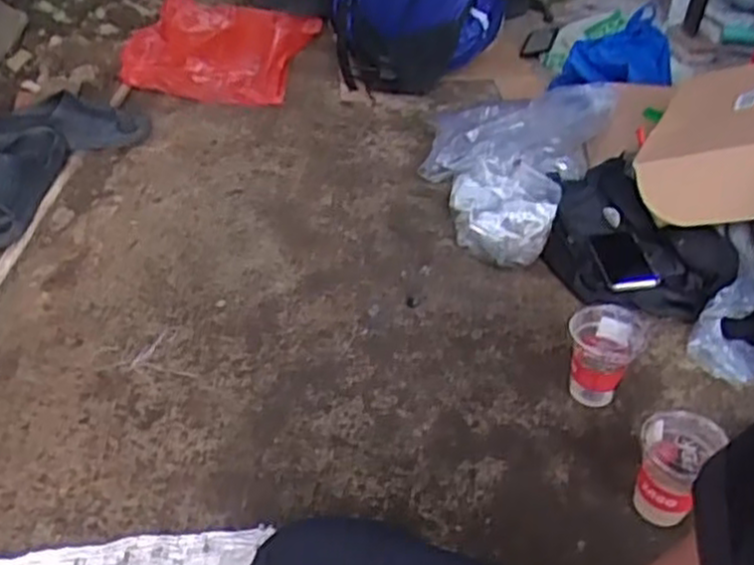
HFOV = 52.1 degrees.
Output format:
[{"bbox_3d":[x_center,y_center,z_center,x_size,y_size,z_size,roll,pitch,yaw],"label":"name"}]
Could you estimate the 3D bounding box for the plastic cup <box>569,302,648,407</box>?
[{"bbox_3d":[0.285,0.096,0.992,0.085,0.120,0.081,2,38,-2],"label":"plastic cup"}]

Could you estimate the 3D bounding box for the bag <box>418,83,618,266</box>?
[{"bbox_3d":[0.221,-0.225,1.377,0.285,0.122,0.491,18,40,18],"label":"bag"}]

